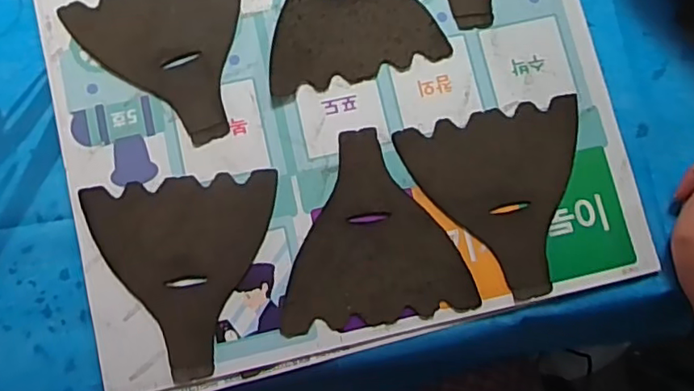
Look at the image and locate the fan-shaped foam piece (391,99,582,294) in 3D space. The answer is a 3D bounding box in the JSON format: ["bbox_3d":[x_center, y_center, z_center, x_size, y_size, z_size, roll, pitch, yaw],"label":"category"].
[{"bbox_3d":[0.114,0.004,0.413,0.126,0.006,0.130,-12,83,-3],"label":"fan-shaped foam piece"}]

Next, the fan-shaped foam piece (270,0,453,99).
[{"bbox_3d":[-0.005,-0.146,0.427,0.126,0.008,0.128,-16,83,-4],"label":"fan-shaped foam piece"}]

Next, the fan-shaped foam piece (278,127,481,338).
[{"bbox_3d":[0.016,0.022,0.404,0.127,0.004,0.130,-7,83,-3],"label":"fan-shaped foam piece"}]

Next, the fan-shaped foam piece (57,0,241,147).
[{"bbox_3d":[-0.121,-0.102,0.420,0.125,0.004,0.131,-23,84,-5],"label":"fan-shaped foam piece"}]

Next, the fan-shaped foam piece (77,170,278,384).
[{"bbox_3d":[-0.109,0.054,0.398,0.124,0.005,0.131,-7,83,-3],"label":"fan-shaped foam piece"}]

